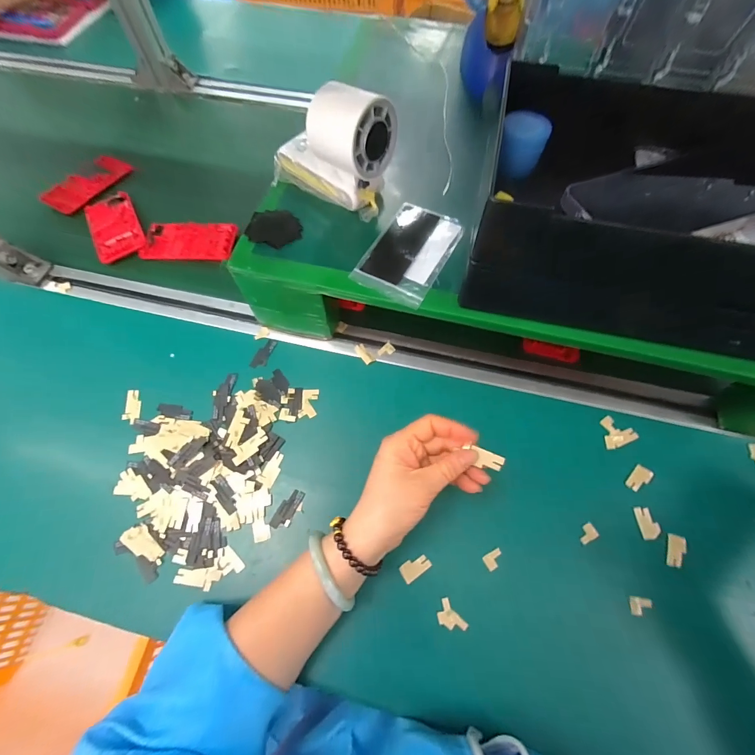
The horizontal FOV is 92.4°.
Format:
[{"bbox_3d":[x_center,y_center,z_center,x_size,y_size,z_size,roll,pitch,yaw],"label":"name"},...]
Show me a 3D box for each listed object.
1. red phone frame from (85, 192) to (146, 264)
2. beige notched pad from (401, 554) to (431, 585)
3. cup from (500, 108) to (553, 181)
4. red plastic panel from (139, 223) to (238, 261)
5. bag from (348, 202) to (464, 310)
[{"bbox_3d":[-0.358,-0.206,0.494,0.062,0.012,0.114,-26,67,-12],"label":"red phone frame"},{"bbox_3d":[0.035,0.174,0.332,0.028,0.004,0.016,-31,68,-14],"label":"beige notched pad"},{"bbox_3d":[0.114,-0.183,0.287,0.033,0.032,0.031,15,65,7],"label":"cup"},{"bbox_3d":[-0.250,-0.184,0.487,0.118,0.006,0.066,3,63,2],"label":"red plastic panel"},{"bbox_3d":[0.032,-0.119,0.341,0.069,0.009,0.107,28,68,13],"label":"bag"}]

